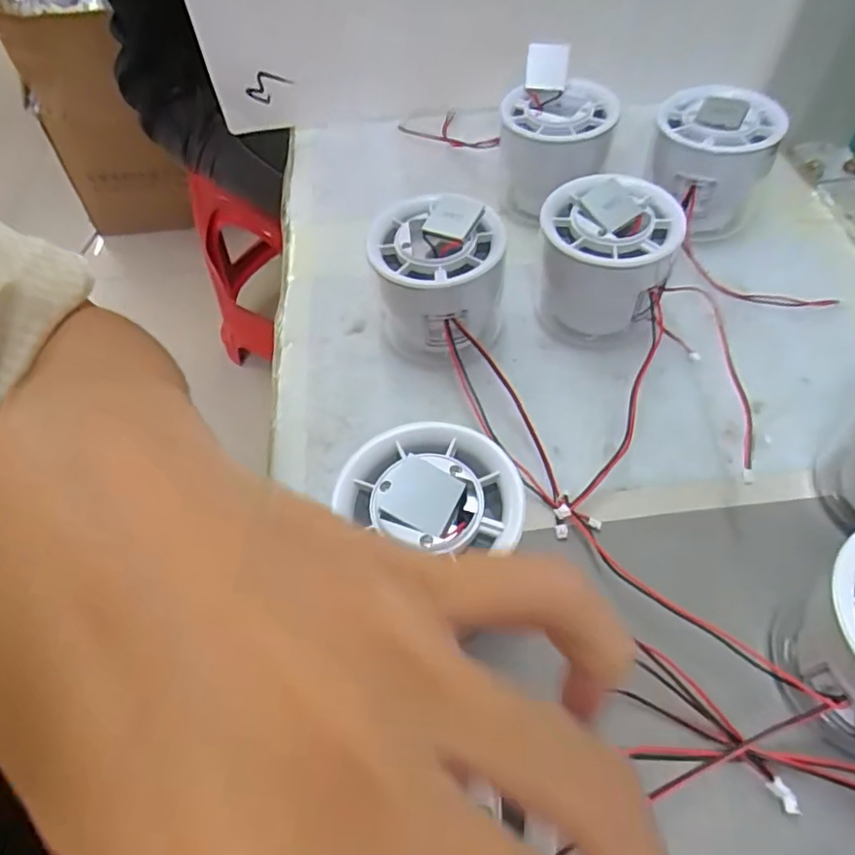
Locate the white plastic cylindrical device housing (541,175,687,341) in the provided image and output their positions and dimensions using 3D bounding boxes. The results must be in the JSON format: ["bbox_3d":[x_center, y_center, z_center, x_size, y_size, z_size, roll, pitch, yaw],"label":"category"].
[{"bbox_3d":[0.076,-0.069,0.266,0.053,0.060,0.050,-2,56,3],"label":"white plastic cylindrical device housing"}]

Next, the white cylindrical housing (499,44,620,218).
[{"bbox_3d":[0.065,-0.146,0.309,0.055,0.062,0.056,-1,56,4],"label":"white cylindrical housing"}]

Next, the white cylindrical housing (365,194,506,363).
[{"bbox_3d":[0.004,-0.059,0.265,0.054,0.064,0.049,-2,56,3],"label":"white cylindrical housing"}]

